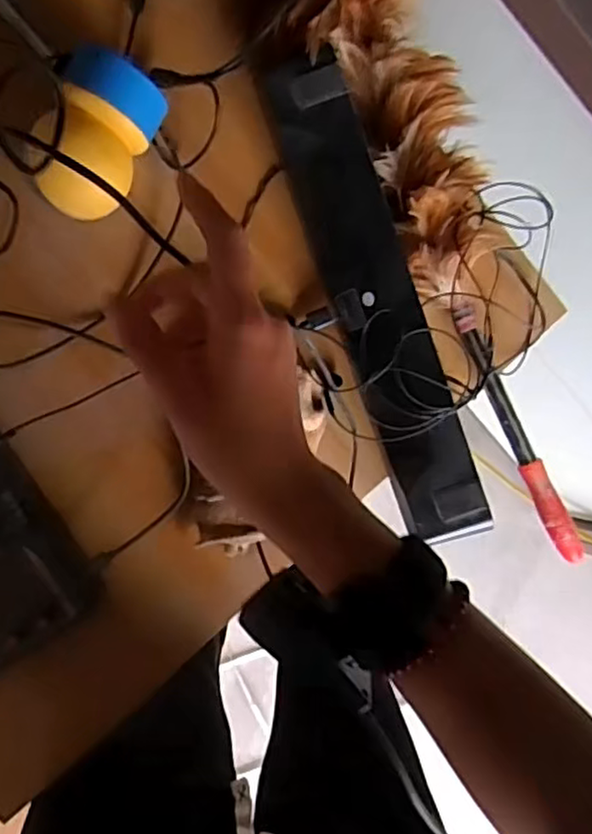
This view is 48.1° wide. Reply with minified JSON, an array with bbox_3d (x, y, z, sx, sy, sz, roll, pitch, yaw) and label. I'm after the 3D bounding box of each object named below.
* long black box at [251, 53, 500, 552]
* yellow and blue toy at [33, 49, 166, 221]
[{"bbox_3d":[0.058,-0.083,0.497,0.059,0.054,0.361,-19,91,-9],"label":"long black box"},{"bbox_3d":[-0.135,-0.190,0.447,0.058,0.061,0.104,25,84,-7],"label":"yellow and blue toy"}]

